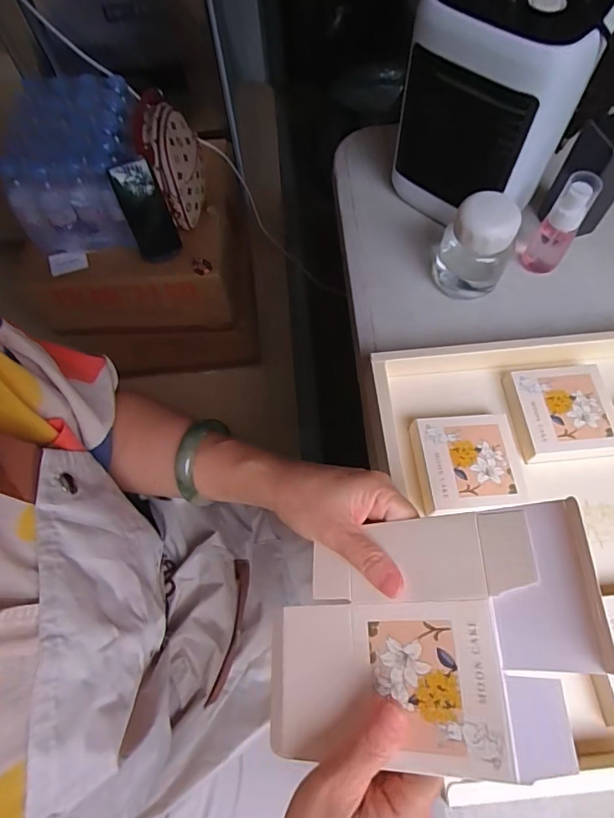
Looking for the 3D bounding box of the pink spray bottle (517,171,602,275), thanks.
[{"bbox_3d":[0.274,-0.199,0.522,0.042,0.117,0.035,30,69,15],"label":"pink spray bottle"}]

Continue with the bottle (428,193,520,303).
[{"bbox_3d":[0.181,-0.173,0.517,0.079,0.104,0.059,16,66,9],"label":"bottle"}]

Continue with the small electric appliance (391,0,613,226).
[{"bbox_3d":[0.187,-0.314,0.506,0.161,0.244,0.118,35,70,17],"label":"small electric appliance"}]

